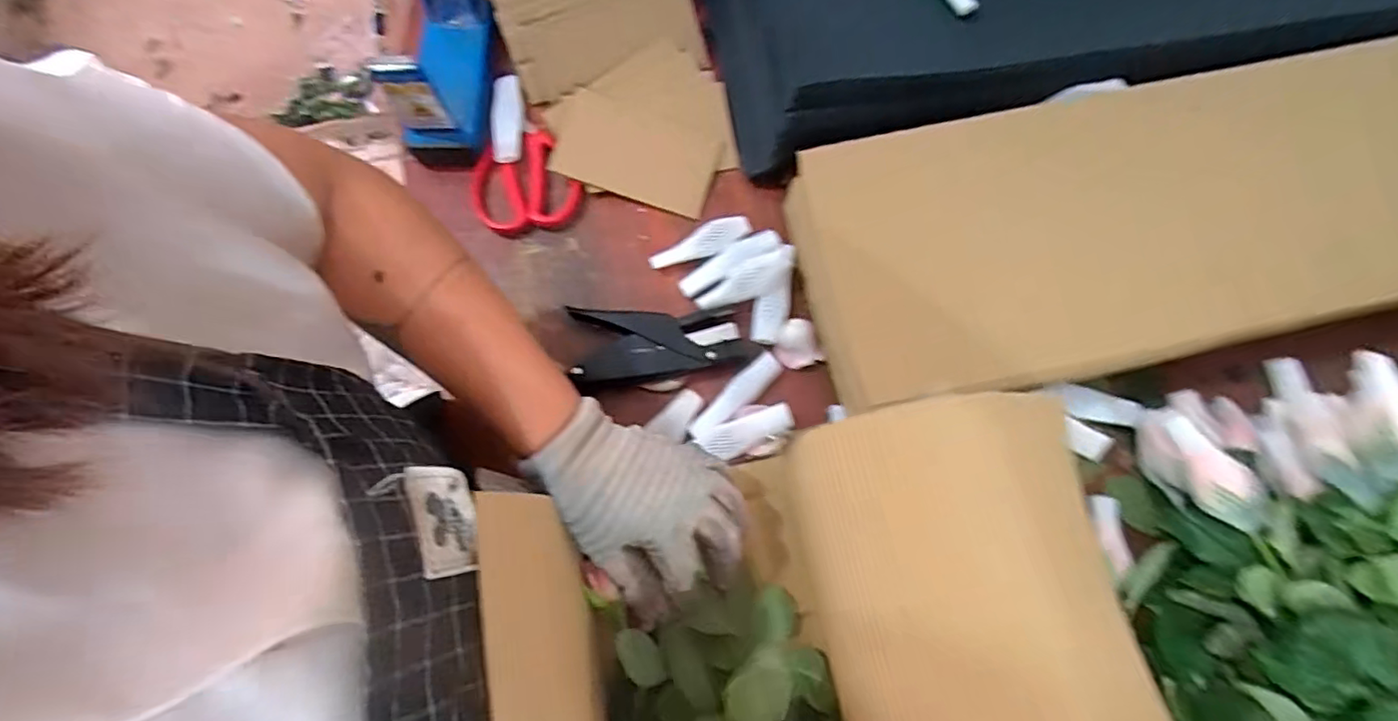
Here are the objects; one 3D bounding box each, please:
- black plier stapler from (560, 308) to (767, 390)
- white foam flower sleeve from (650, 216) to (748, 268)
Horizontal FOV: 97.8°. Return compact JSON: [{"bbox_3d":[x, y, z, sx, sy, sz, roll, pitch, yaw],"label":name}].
[{"bbox_3d":[-0.029,-0.015,0.502,0.149,0.014,0.064,-5,75,0],"label":"black plier stapler"},{"bbox_3d":[0.001,-0.100,0.530,0.090,0.016,0.028,-20,76,-4],"label":"white foam flower sleeve"}]

